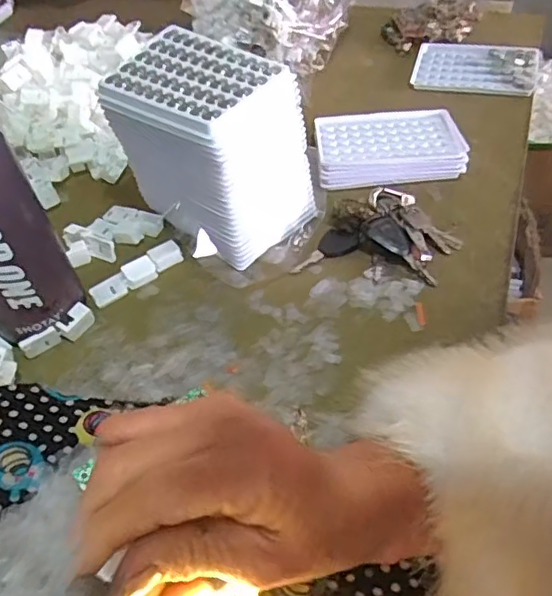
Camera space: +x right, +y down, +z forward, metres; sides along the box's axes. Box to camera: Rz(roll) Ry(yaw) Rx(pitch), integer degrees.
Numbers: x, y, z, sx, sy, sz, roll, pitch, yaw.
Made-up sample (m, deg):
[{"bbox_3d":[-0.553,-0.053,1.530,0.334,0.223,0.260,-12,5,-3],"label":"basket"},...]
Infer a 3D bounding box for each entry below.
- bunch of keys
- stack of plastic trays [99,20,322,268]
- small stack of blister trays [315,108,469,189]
[{"bbox_3d":[0.085,-0.054,0.455,0.117,0.031,0.080,7,50,13],"label":"bunch of keys"},{"bbox_3d":[-0.049,-0.116,0.457,0.132,0.138,0.093,27,55,29],"label":"stack of plastic trays"},{"bbox_3d":[0.105,-0.143,0.533,0.128,0.028,0.094,-3,48,5],"label":"small stack of blister trays"}]

